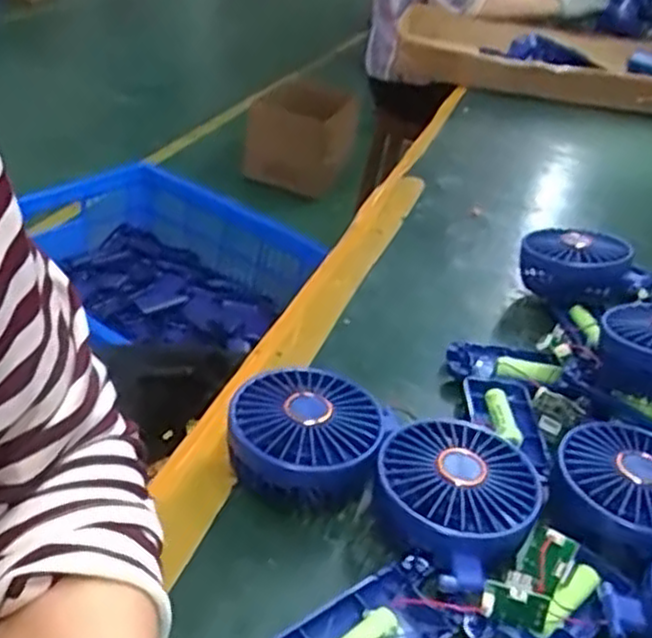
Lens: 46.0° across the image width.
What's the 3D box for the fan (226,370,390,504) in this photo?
[{"bbox_3d":[-0.011,0.066,0.434,0.081,0.046,0.082,5,32,-3],"label":"fan"}]

